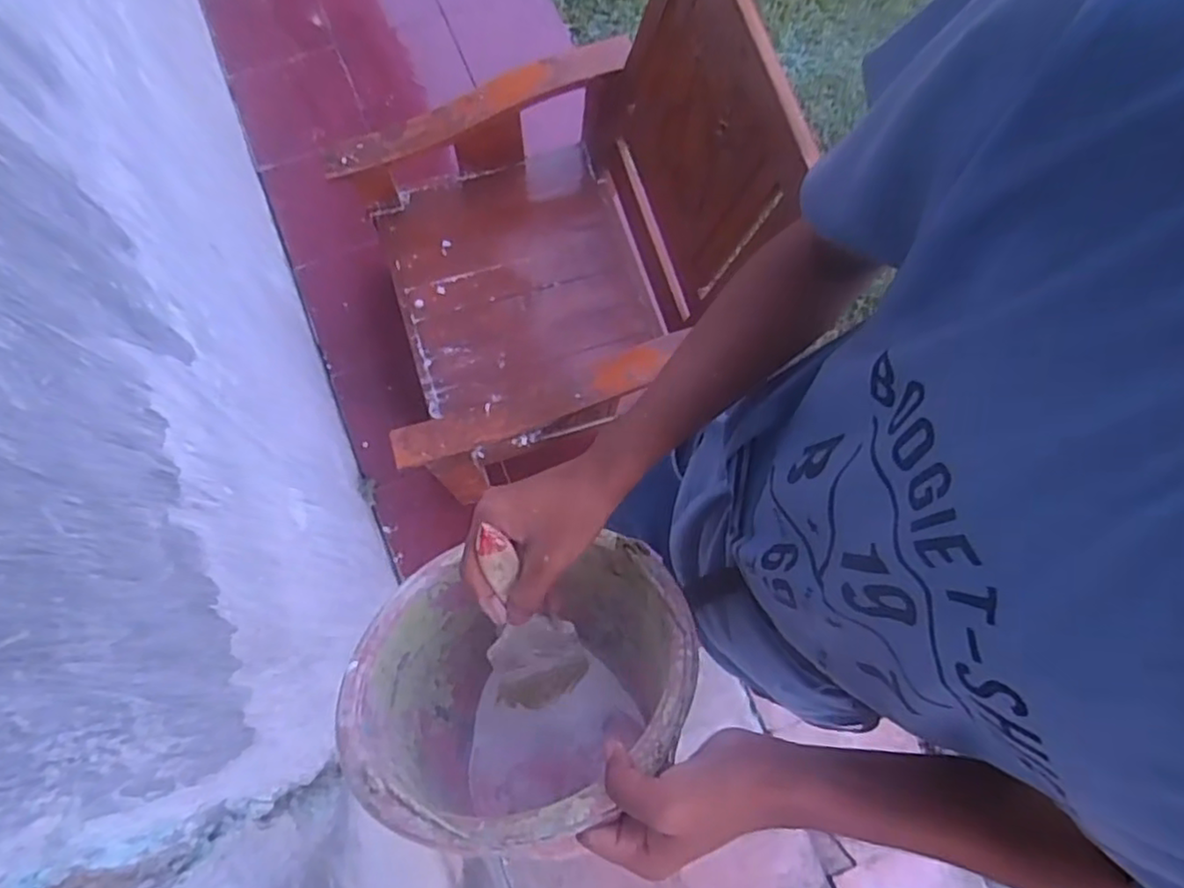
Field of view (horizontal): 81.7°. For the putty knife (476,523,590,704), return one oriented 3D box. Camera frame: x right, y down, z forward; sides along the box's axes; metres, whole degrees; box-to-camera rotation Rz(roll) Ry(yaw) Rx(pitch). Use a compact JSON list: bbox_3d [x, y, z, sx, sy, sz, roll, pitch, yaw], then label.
[{"bbox_3d":[-0.049,0.133,0.508,0.070,0.183,0.011,-14,34,-4],"label":"putty knife"}]

